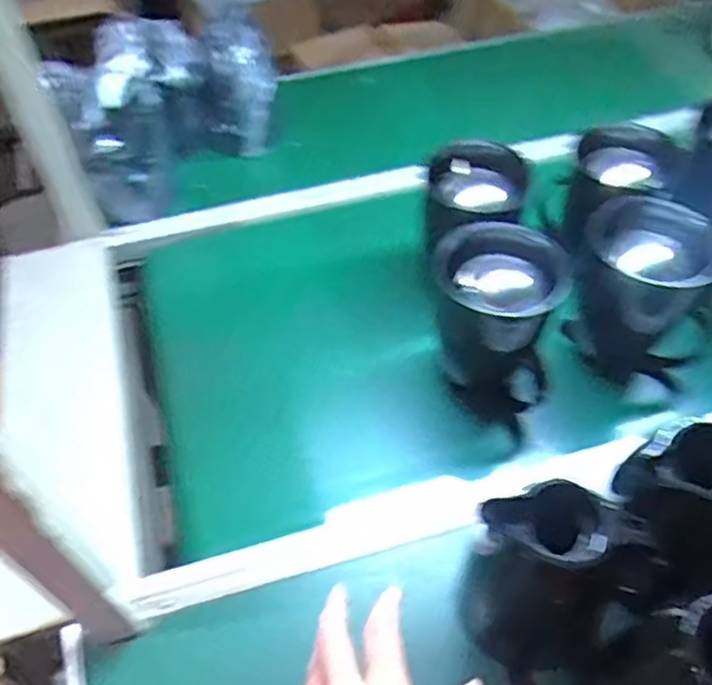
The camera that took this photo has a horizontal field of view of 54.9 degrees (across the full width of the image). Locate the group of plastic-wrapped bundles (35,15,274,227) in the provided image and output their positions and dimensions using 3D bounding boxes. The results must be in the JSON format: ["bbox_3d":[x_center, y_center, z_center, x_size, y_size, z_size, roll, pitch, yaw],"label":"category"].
[{"bbox_3d":[-0.277,-0.329,0.983,0.289,0.219,0.139,-34,57,-23],"label":"group of plastic-wrapped bundles"}]

